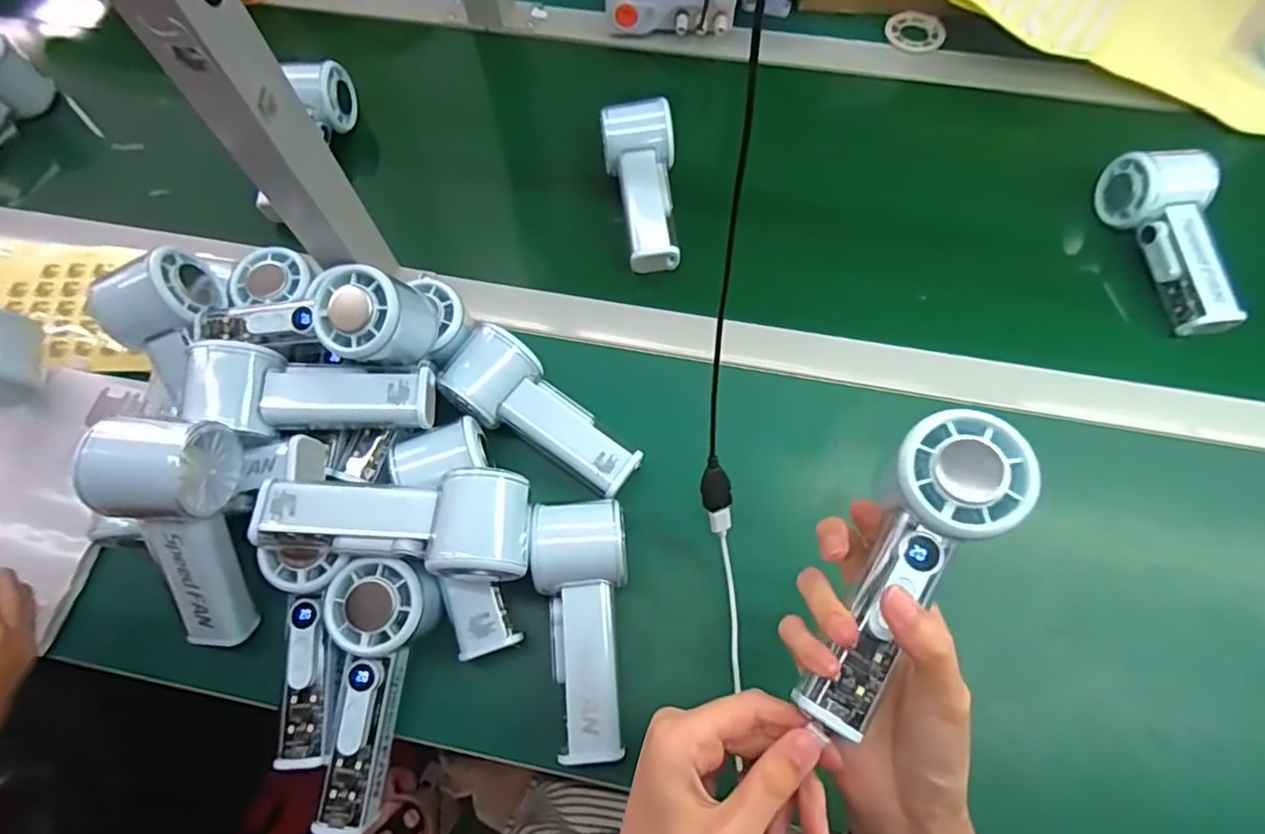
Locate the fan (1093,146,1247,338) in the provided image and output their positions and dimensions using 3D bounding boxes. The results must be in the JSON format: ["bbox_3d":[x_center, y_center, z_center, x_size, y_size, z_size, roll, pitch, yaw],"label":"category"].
[{"bbox_3d":[0.429,-0.141,0.486,0.056,0.049,0.149,-2,66,1],"label":"fan"}]

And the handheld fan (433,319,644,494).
[{"bbox_3d":[-0.062,-0.004,0.434,0.148,0.046,0.057,28,70,13],"label":"handheld fan"}]

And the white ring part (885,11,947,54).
[{"bbox_3d":[0.282,-0.384,0.616,0.056,0.007,0.056,-1,66,1],"label":"white ring part"}]

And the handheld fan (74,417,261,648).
[{"bbox_3d":[-0.262,0.072,0.366,0.052,0.147,0.058,3,26,3],"label":"handheld fan"}]

